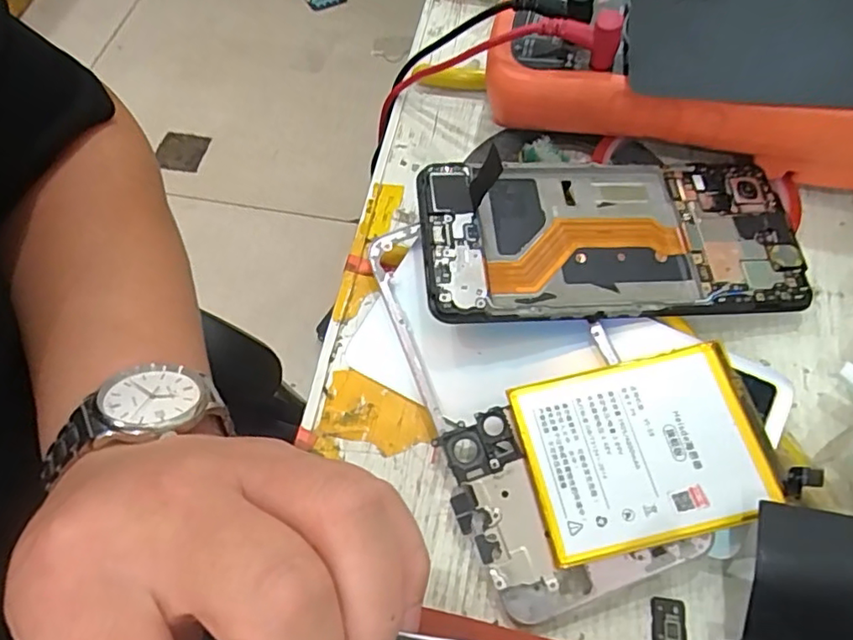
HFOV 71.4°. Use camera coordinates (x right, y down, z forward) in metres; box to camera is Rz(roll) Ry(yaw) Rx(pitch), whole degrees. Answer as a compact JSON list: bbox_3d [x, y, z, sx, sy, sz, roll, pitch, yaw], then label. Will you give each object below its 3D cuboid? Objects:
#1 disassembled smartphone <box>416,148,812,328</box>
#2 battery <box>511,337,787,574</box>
[{"bbox_3d":[0.074,-0.033,0.238,0.150,0.008,0.069,-2,65,-7],"label":"disassembled smartphone"},{"bbox_3d":[0.073,0.043,0.201,0.076,0.008,0.058,-11,62,-6],"label":"battery"}]

